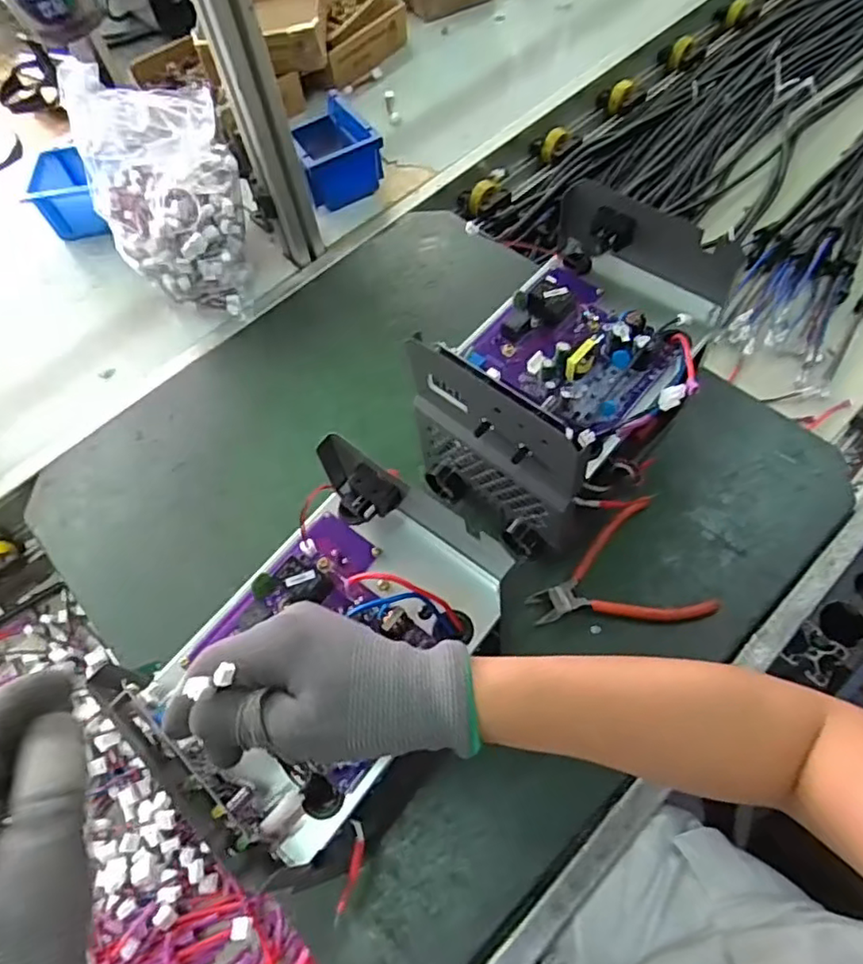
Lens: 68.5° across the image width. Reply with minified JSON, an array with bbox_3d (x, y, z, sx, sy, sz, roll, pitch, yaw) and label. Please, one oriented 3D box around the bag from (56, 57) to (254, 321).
[{"bbox_3d":[-0.286,-0.311,0.706,0.154,0.196,0.184,-29,62,-11],"label":"bag"}]

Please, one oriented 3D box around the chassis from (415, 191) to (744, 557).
[{"bbox_3d":[0.116,-0.082,0.513,0.174,0.161,0.234,38,71,23],"label":"chassis"}]

